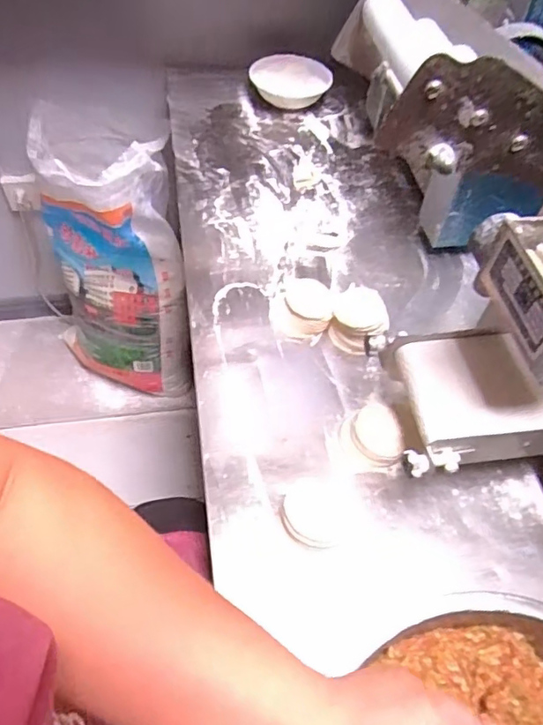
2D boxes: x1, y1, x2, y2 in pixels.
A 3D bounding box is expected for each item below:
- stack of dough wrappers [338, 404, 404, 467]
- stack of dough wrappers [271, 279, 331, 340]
[{"bbox_3d":[0.122,0.090,0.667,0.066,0.036,0.072,-5,55,-8],"label":"stack of dough wrappers"},{"bbox_3d":[0.043,-0.081,0.791,0.087,0.027,0.102,4,54,-2],"label":"stack of dough wrappers"}]

